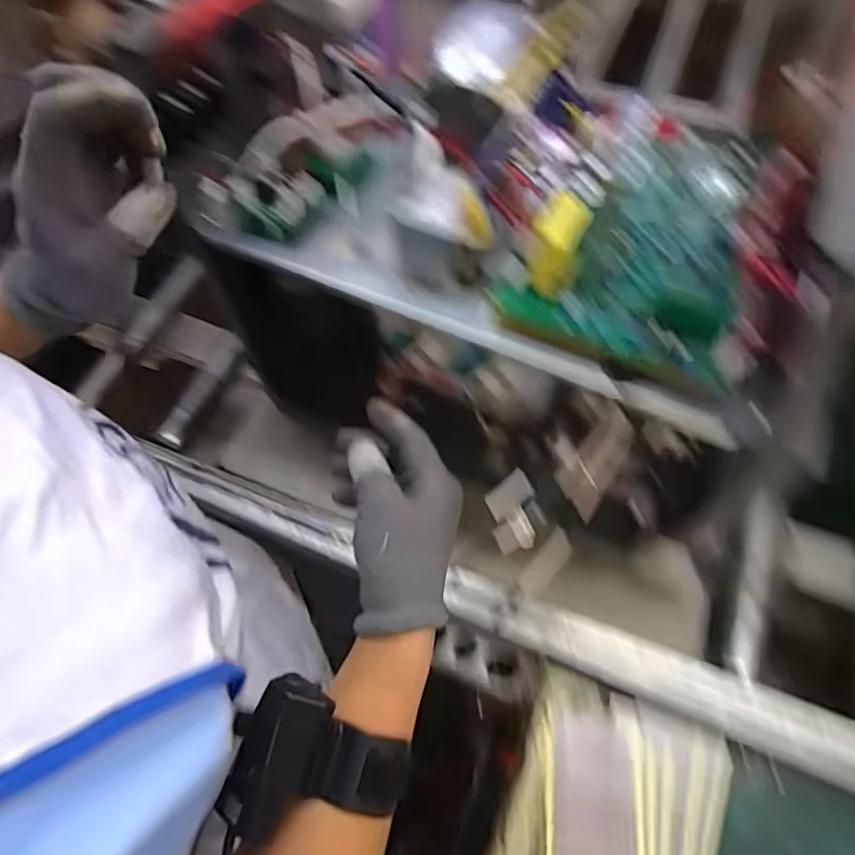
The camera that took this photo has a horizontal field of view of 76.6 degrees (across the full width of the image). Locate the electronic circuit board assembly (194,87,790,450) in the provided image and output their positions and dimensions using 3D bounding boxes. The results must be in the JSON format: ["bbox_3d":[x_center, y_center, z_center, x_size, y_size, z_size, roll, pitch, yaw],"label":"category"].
[{"bbox_3d":[0.064,-0.195,0.423,0.443,0.101,0.253,23,65,14],"label":"electronic circuit board assembly"}]

